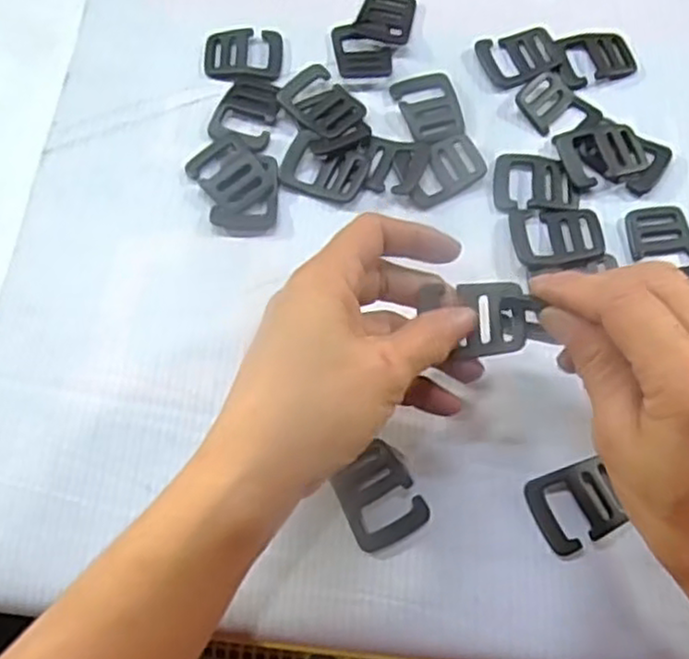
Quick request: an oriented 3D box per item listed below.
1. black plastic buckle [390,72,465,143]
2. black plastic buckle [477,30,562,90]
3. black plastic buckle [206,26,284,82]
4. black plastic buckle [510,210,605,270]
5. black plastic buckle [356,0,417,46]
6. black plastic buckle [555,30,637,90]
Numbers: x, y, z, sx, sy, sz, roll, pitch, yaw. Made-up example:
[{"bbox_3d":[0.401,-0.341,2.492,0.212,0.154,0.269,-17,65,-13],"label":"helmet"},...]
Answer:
[{"bbox_3d":[0.046,-0.119,0.379,0.031,0.005,0.045,-17,70,-6],"label":"black plastic buckle"},{"bbox_3d":[0.097,-0.150,0.392,0.042,0.004,0.033,-16,70,-6],"label":"black plastic buckle"},{"bbox_3d":[-0.057,-0.153,0.393,0.044,0.004,0.034,3,70,1],"label":"black plastic buckle"},{"bbox_3d":[0.104,-0.046,0.349,0.042,0.006,0.032,-2,70,0],"label":"black plastic buckle"},{"bbox_3d":[0.024,-0.179,0.403,0.030,0.004,0.038,15,70,6],"label":"black plastic buckle"},{"bbox_3d":[0.137,-0.151,0.391,0.043,0.005,0.031,-17,70,-6],"label":"black plastic buckle"}]

